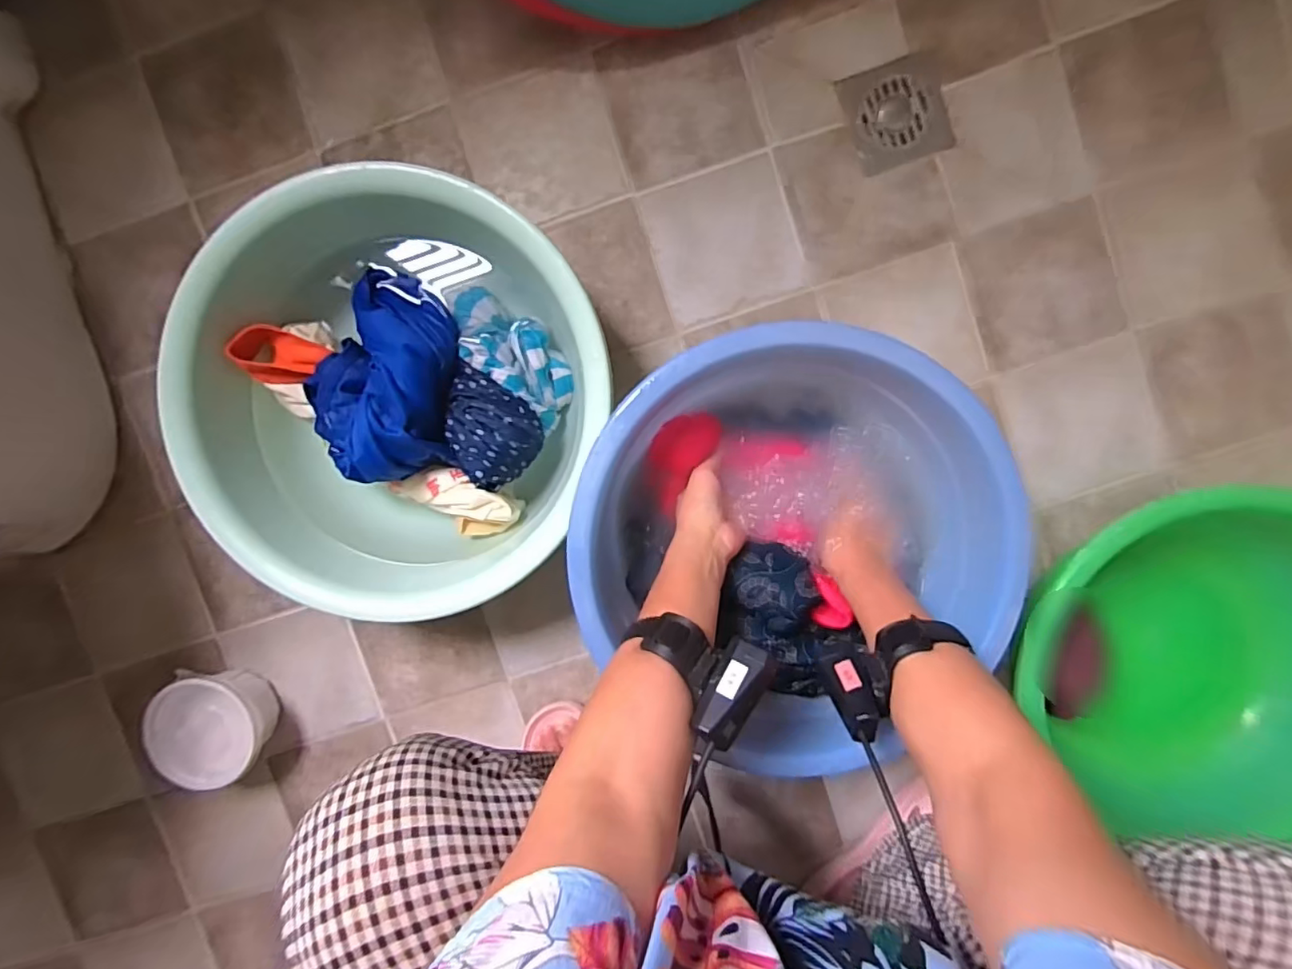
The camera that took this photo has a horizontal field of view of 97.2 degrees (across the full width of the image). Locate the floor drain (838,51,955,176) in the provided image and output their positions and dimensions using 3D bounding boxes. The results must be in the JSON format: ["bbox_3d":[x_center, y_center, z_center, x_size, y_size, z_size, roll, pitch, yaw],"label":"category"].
[{"bbox_3d":[0.259,-0.381,0.585,0.103,0.010,0.102,-19,95,2],"label":"floor drain"}]

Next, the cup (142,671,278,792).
[{"bbox_3d":[-0.462,0.258,0.617,0.118,0.067,0.096,37,95,-2],"label":"cup"}]

